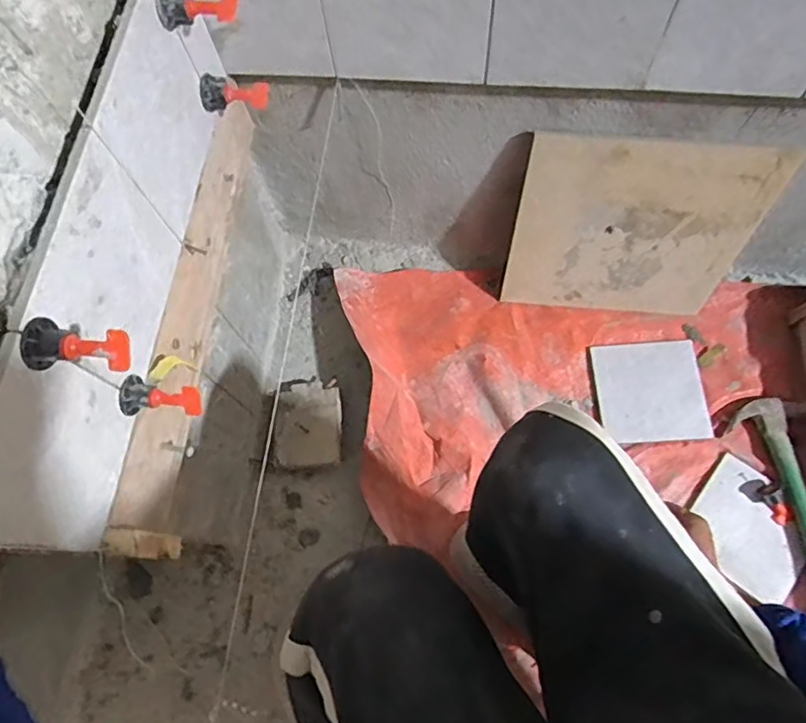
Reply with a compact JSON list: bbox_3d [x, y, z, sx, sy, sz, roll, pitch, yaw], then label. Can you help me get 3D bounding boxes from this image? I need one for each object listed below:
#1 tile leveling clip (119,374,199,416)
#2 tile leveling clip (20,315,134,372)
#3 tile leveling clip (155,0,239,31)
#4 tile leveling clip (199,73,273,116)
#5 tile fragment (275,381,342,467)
[{"bbox_3d":[-0.193,0.031,0.459,0.059,0.027,0.031,9,71,6],"label":"tile leveling clip"},{"bbox_3d":[-0.199,-0.007,0.357,0.062,0.034,0.037,14,72,7],"label":"tile leveling clip"},{"bbox_3d":[-0.165,-0.289,0.464,0.062,0.028,0.028,-5,70,1],"label":"tile leveling clip"},{"bbox_3d":[-0.160,-0.256,0.552,0.063,0.028,0.027,3,71,4],"label":"tile leveling clip"},{"bbox_3d":[-0.135,0.091,0.830,0.093,0.035,0.118,0,70,3],"label":"tile fragment"}]

